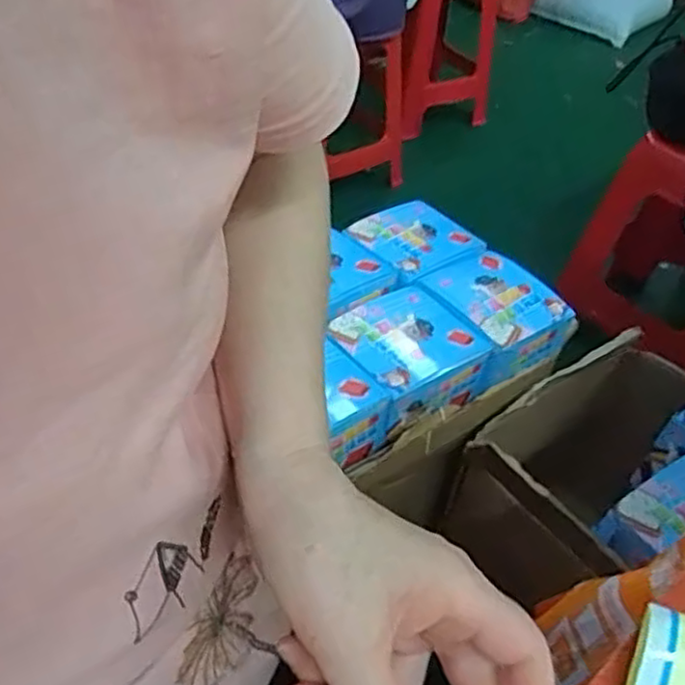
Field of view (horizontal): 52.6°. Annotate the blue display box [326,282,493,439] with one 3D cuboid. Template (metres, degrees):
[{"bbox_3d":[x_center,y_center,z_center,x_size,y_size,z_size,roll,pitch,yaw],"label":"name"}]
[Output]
[{"bbox_3d":[0.077,0.011,0.871,0.161,0.068,0.168,-20,49,-26],"label":"blue display box"}]

